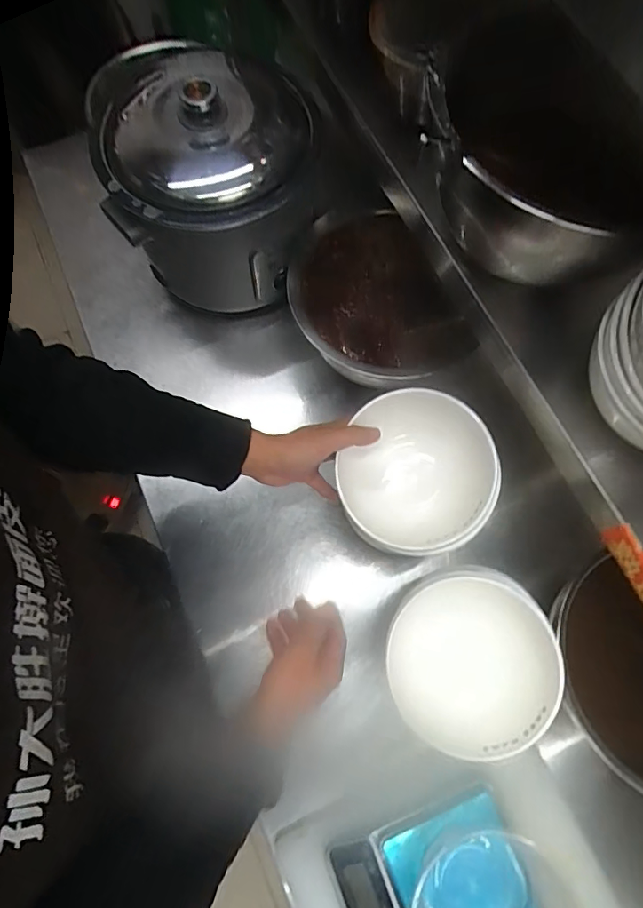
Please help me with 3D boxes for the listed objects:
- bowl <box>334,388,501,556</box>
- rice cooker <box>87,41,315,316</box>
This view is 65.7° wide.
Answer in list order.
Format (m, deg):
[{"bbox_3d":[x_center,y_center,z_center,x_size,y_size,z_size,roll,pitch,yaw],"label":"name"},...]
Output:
[{"bbox_3d":[0.105,0.020,0.556,0.183,0.082,0.183,3,103,16],"label":"bowl"},{"bbox_3d":[-0.144,-0.387,0.711,0.266,0.232,0.271,3,73,1],"label":"rice cooker"}]

